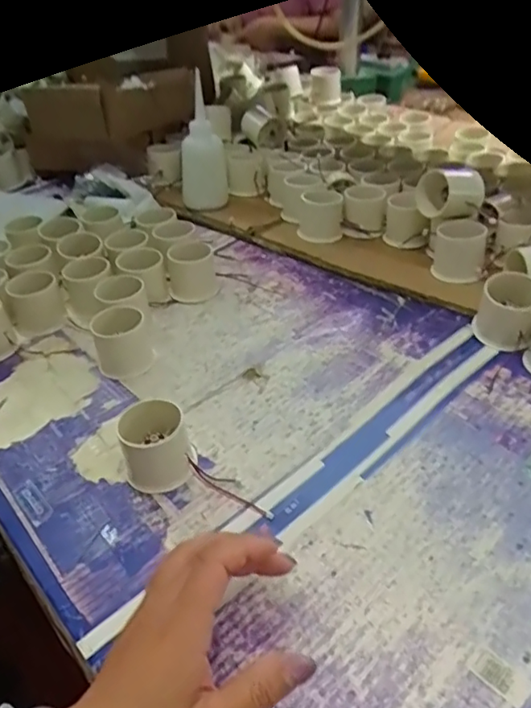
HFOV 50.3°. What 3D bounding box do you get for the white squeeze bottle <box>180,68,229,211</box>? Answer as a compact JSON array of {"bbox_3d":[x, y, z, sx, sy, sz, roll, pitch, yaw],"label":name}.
[{"bbox_3d":[-0.088,-0.275,0.768,0.063,0.154,0.039,-5,39,0],"label":"white squeeze bottle"}]

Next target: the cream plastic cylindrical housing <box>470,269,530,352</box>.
[{"bbox_3d":[0.224,-0.041,0.524,0.054,0.057,0.049,18,45,26],"label":"cream plastic cylindrical housing"}]

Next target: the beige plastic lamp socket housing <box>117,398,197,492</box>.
[{"bbox_3d":[-0.083,0.070,0.435,0.051,0.054,0.044,-8,39,-2],"label":"beige plastic lamp socket housing"}]

